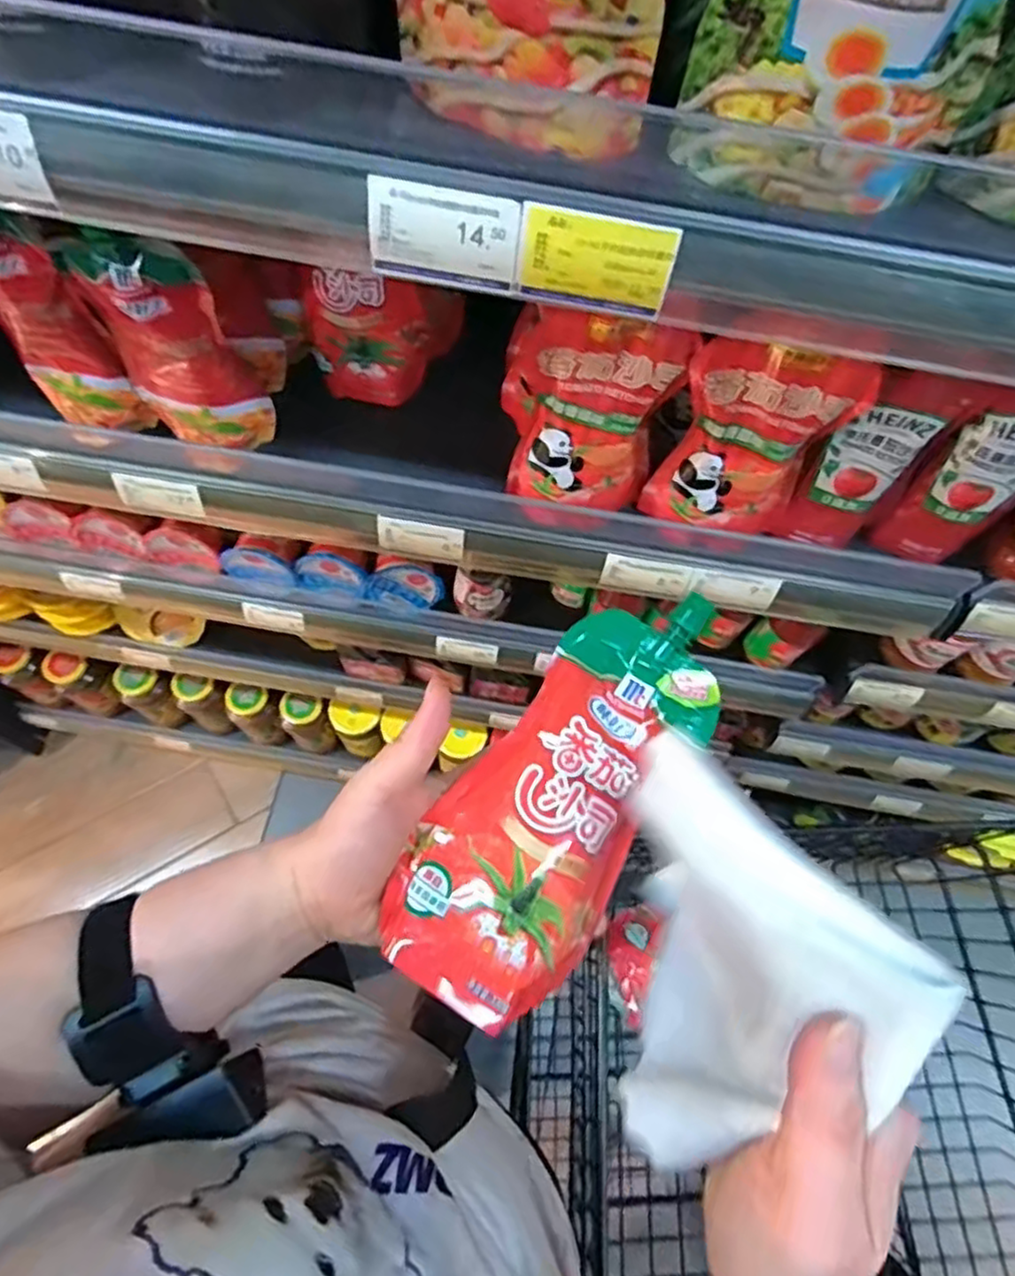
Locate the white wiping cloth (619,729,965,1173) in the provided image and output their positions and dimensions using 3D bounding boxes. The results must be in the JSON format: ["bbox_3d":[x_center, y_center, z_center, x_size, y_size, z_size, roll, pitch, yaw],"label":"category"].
[{"bbox_3d":[0.083,0.115,0.255,0.071,0.128,0.133,1,67,-3],"label":"white wiping cloth"}]

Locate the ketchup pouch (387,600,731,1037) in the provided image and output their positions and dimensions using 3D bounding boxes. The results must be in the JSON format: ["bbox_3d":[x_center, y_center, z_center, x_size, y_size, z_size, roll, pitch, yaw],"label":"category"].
[{"bbox_3d":[0.028,0.071,0.327,0.086,0.031,0.206,33,75,10],"label":"ketchup pouch"}]

